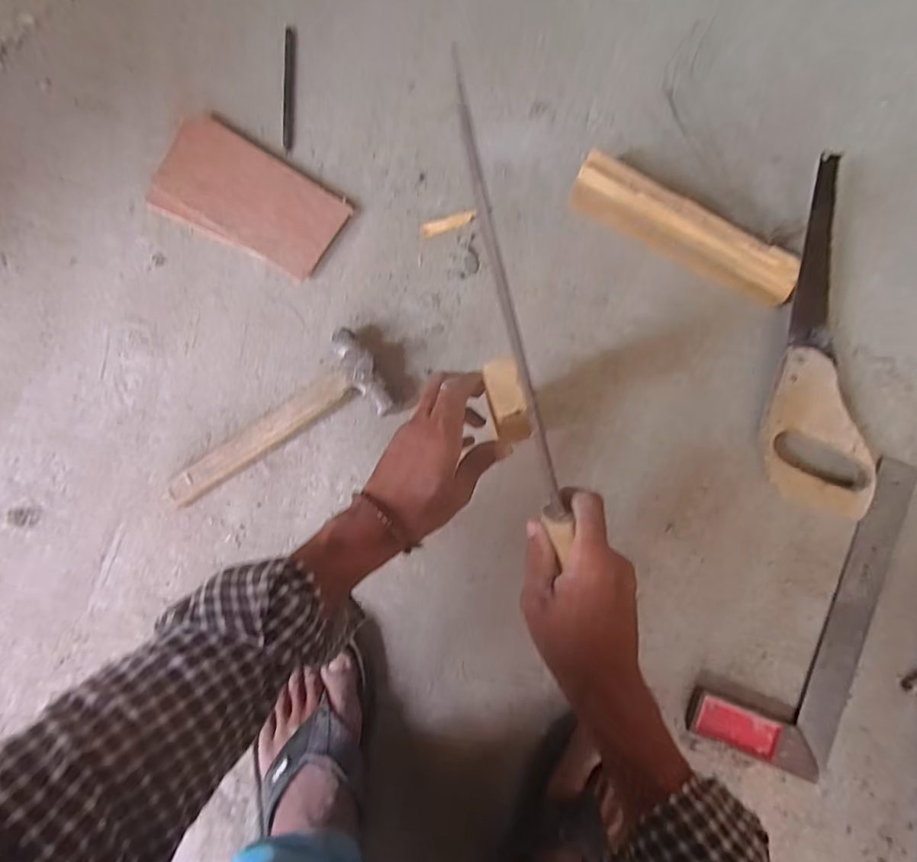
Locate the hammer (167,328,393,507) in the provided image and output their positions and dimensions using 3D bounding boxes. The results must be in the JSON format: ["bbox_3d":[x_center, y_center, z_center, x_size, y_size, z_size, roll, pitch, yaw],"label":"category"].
[{"bbox_3d":[-0.187,-0.005,0.512,0.237,0.033,0.084,-29,85,2],"label":"hammer"}]

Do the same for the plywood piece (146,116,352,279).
[{"bbox_3d":[-0.225,-0.243,0.542,0.208,0.010,0.113,35,89,6],"label":"plywood piece"}]

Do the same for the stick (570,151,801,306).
[{"bbox_3d":[0.217,-0.193,0.500,0.222,0.037,0.053,30,89,5],"label":"stick"}]

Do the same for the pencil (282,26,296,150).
[{"bbox_3d":[-0.183,-0.369,0.554,0.011,0.005,0.135,0,86,4],"label":"pencil"}]

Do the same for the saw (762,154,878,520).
[{"bbox_3d":[0.358,-0.085,0.482,0.106,0.034,0.321,11,87,5],"label":"saw"}]

